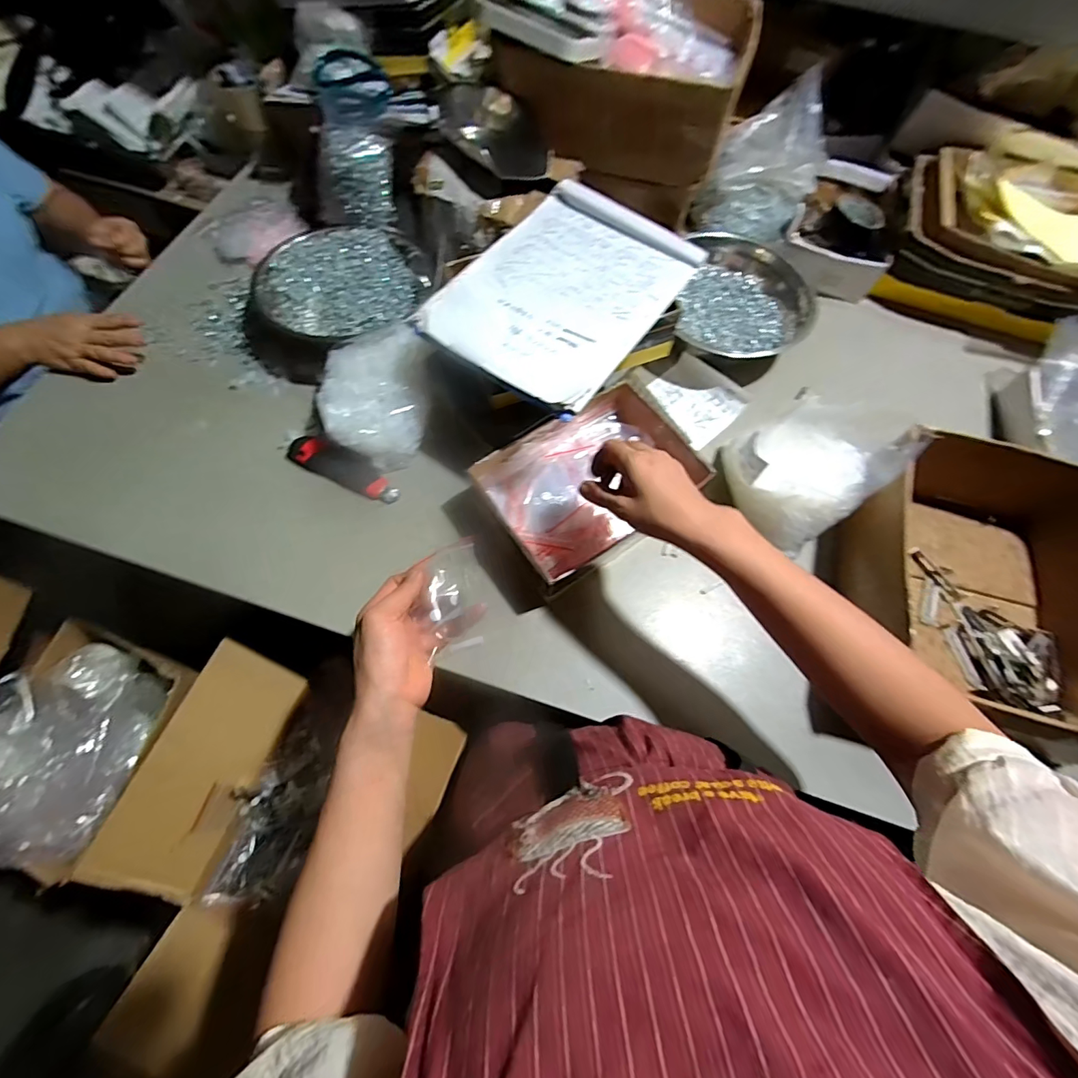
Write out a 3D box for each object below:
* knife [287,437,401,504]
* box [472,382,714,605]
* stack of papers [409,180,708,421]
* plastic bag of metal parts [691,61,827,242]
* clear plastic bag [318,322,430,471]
[{"bbox_3d":[-0.255,-0.093,0.615,0.160,0.021,0.045,26,69,9],"label":"knife"},{"bbox_3d":[0.064,-0.073,0.577,0.243,0.057,0.183,-31,72,-14],"label":"box"},{"bbox_3d":[0.029,-0.294,0.546,0.225,0.016,0.305,33,70,11],"label":"stack of papers"},{"bbox_3d":[0.370,-0.609,0.769,0.163,0.142,0.177,36,71,12],"label":"plastic bag of metal parts"},{"bbox_3d":[-0.210,-0.185,0.620,0.130,0.082,0.172,4,67,0],"label":"clear plastic bag"}]

